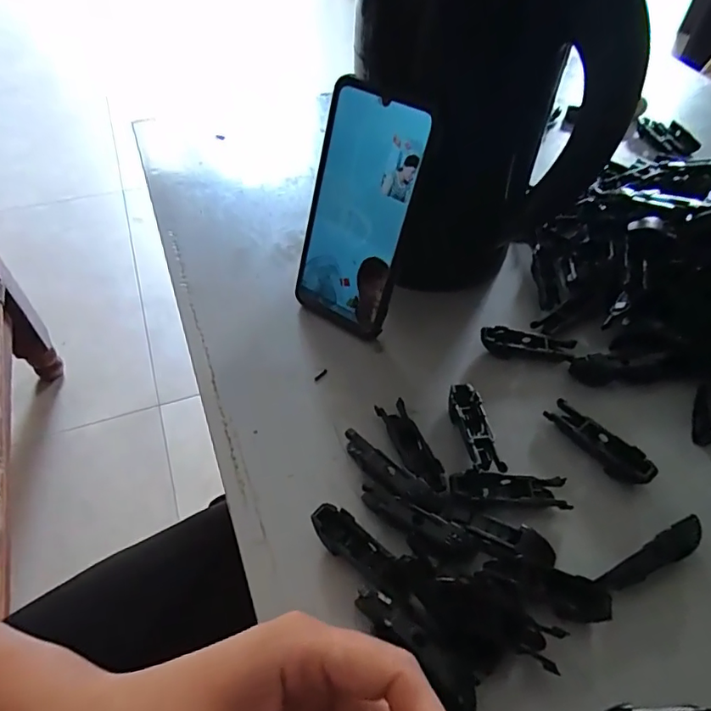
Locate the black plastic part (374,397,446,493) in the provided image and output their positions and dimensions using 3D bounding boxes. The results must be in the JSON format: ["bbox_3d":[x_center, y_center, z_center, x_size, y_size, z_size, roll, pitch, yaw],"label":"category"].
[{"bbox_3d":[0.036,0.058,0.330,0.019,0.010,0.070,-30,47,0],"label":"black plastic part"}]

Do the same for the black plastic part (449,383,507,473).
[{"bbox_3d":[0.077,0.049,0.340,0.021,0.022,0.070,-6,51,-5],"label":"black plastic part"}]

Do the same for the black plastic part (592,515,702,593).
[{"bbox_3d":[0.165,0.114,0.287,0.072,0.015,0.015,-21,54,-17],"label":"black plastic part"}]

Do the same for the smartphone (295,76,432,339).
[{"bbox_3d":[-0.001,-0.094,0.362,0.073,0.166,0.014,26,38,15],"label":"smartphone"}]

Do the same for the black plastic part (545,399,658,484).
[{"bbox_3d":[0.160,0.057,0.338,0.020,0.017,0.072,-31,57,-23],"label":"black plastic part"}]

